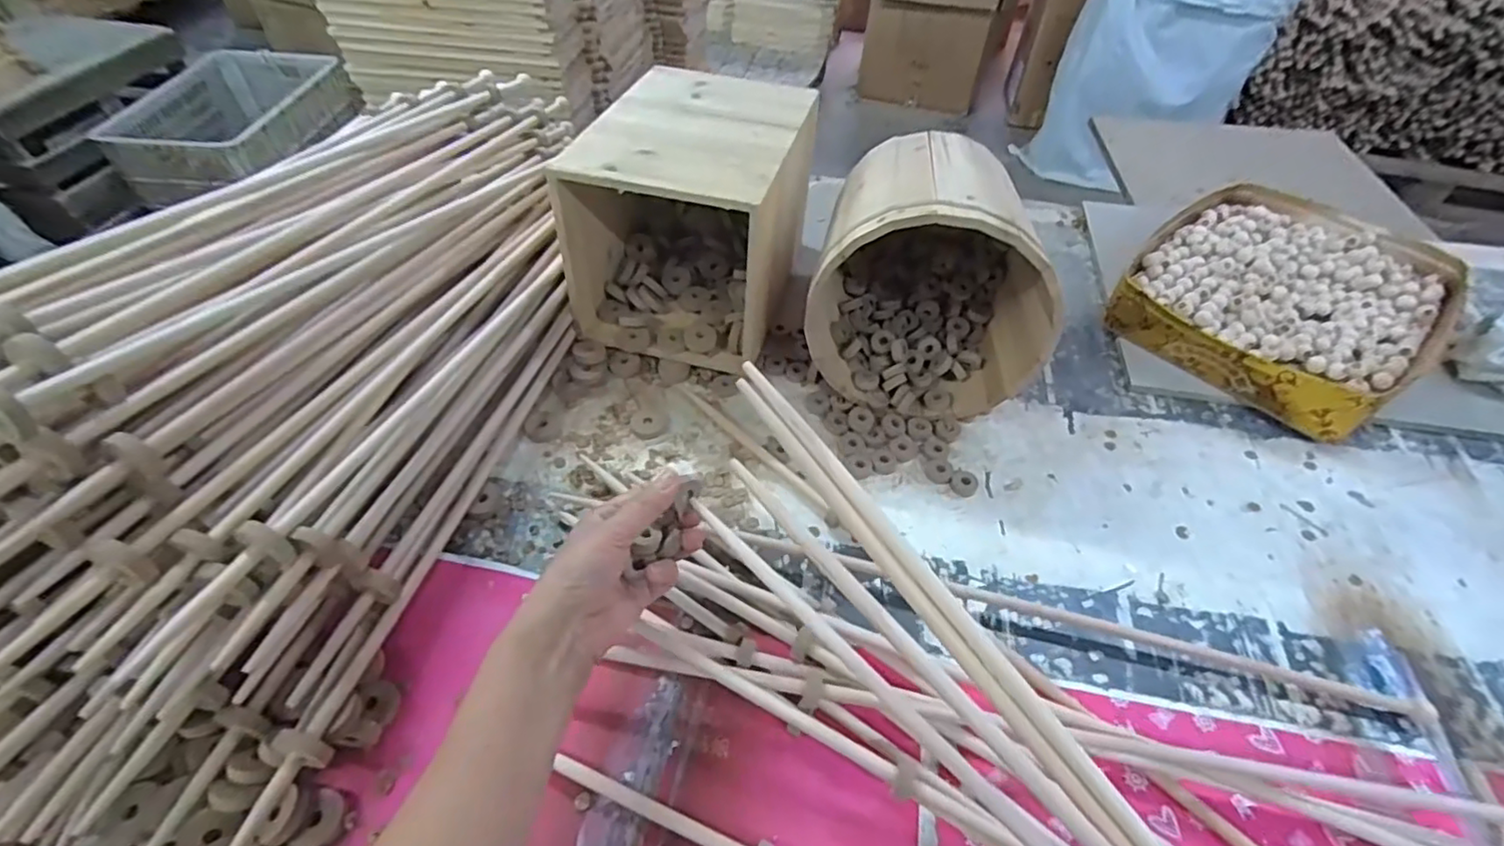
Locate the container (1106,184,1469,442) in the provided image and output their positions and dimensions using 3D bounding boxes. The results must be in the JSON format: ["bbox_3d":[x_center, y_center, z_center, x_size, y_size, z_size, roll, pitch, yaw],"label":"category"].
[{"bbox_3d":[0.635,-0.148,0.793,0.377,0.080,0.304,-31,57,-25],"label":"container"}]

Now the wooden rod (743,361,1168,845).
[{"bbox_3d":[0.127,0.123,0.326,0.012,0.009,0.409,-32,75,-27],"label":"wooden rod"}]

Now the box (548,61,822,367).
[{"bbox_3d":[-0.062,-0.236,0.726,0.212,0.201,0.278,13,50,10],"label":"box"}]

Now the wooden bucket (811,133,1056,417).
[{"bbox_3d":[0.181,-0.159,0.684,0.223,0.231,0.222,8,49,5],"label":"wooden bucket"}]

